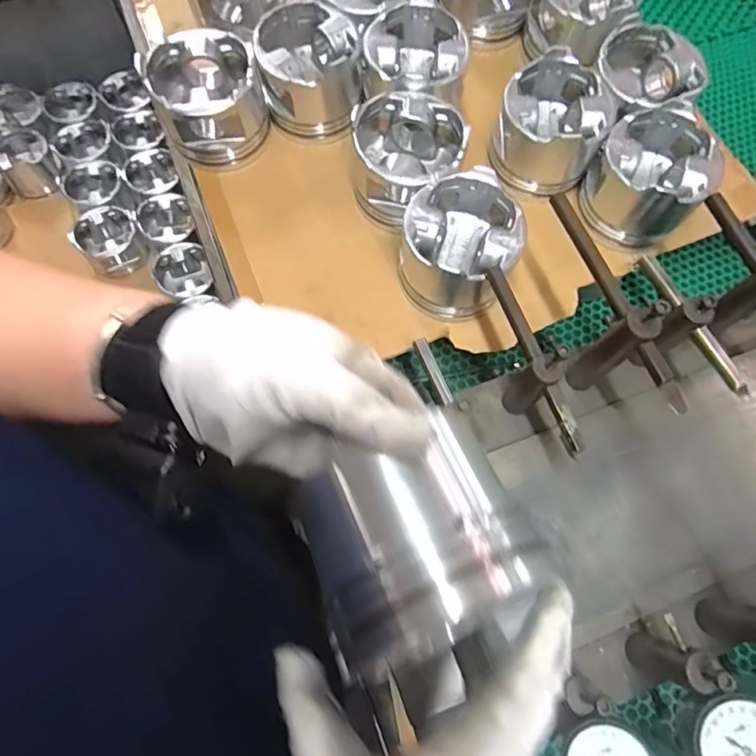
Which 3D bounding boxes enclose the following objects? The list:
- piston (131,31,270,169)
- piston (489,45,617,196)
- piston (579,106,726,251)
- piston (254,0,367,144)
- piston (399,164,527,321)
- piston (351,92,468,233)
[{"bbox_3d":[-0.163,-0.269,0.479,0.095,0.075,0.096,-23,74,-8],"label":"piston"},{"bbox_3d":[0.164,-0.244,0.476,0.096,0.073,0.098,0,72,-1],"label":"piston"},{"bbox_3d":[0.250,-0.183,0.466,0.099,0.076,0.094,0,72,-1],"label":"piston"},{"bbox_3d":[-0.068,-0.307,0.496,0.098,0.075,0.102,-15,73,-6],"label":"piston"},{"bbox_3d":[0.068,-0.113,0.438,0.103,0.072,0.105,13,73,3],"label":"piston"},{"bbox_3d":[0.023,-0.204,0.463,0.094,0.065,0.102,0,72,-1],"label":"piston"}]

